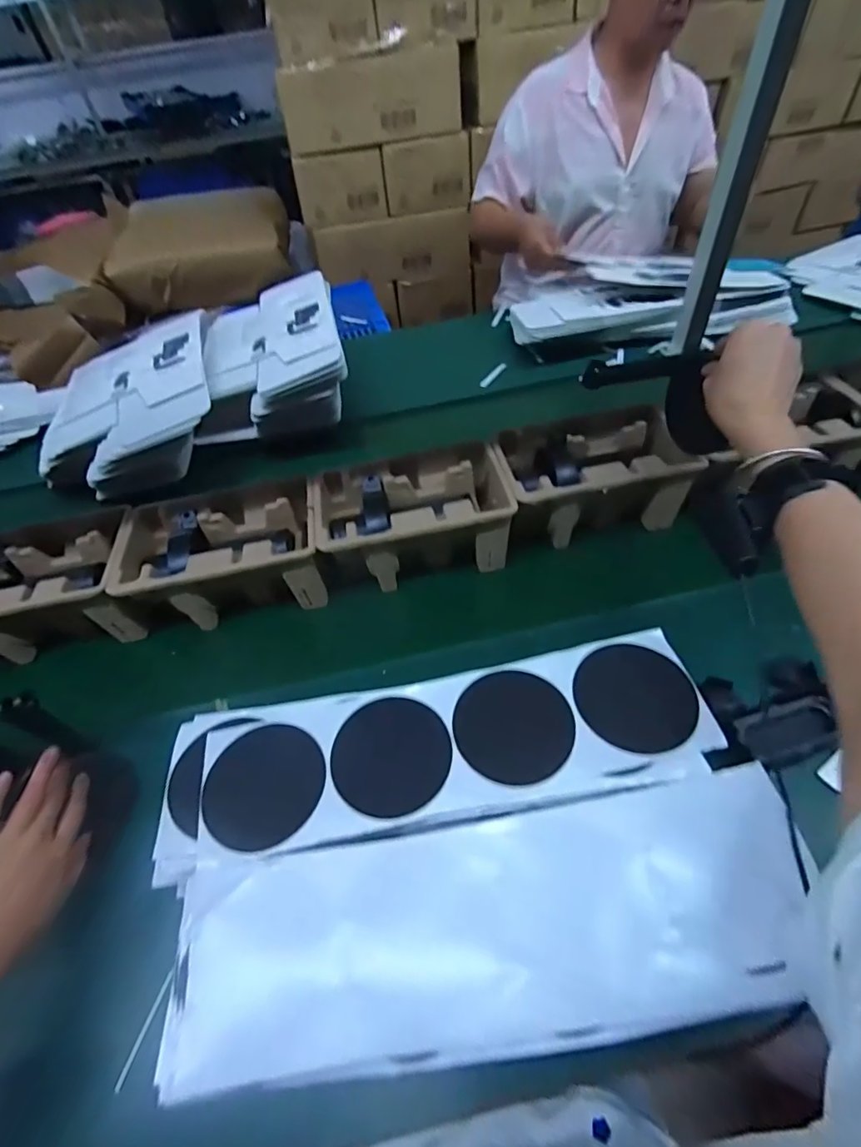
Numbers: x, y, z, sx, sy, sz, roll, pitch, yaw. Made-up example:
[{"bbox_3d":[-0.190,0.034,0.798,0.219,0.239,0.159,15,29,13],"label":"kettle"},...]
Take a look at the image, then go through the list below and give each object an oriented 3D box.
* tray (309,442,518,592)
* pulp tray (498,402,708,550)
[{"bbox_3d":[-0.021,-0.064,0.617,0.229,0.100,0.140,-12,46,-4],"label":"tray"},{"bbox_3d":[0.200,-0.119,0.635,0.227,0.104,0.137,-12,46,-4],"label":"pulp tray"}]

